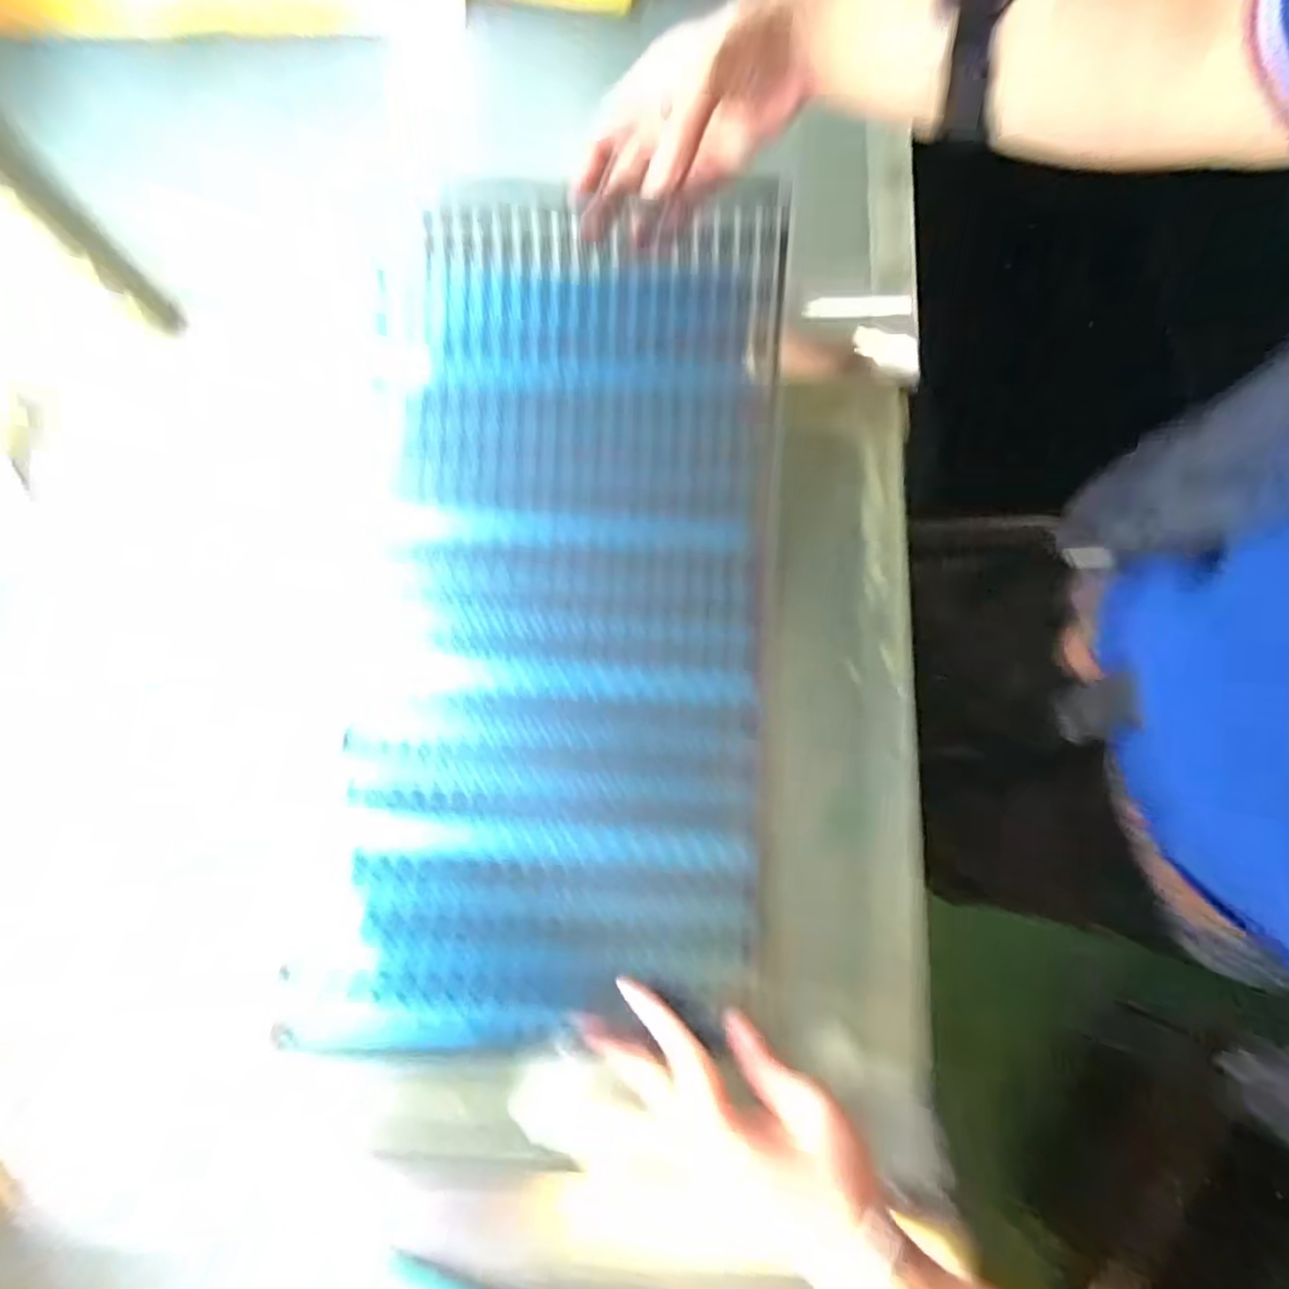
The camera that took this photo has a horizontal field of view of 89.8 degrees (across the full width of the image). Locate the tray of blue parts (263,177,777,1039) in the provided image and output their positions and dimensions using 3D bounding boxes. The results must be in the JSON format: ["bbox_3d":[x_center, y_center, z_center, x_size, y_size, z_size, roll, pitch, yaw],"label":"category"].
[{"bbox_3d":[-0.051,-0.028,0.379,0.250,0.064,0.459,3,83,0],"label":"tray of blue parts"}]

